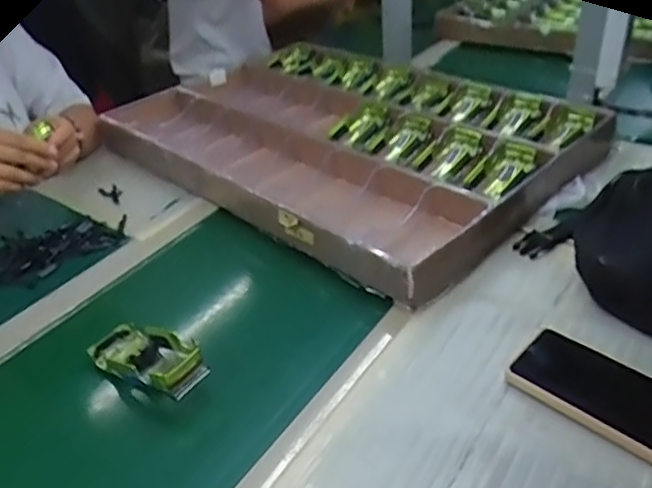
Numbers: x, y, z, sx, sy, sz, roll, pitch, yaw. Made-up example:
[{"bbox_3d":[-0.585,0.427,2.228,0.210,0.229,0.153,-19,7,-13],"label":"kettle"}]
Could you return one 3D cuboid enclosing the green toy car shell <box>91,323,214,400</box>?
[{"bbox_3d":[-0.171,0.113,0.588,0.136,0.038,0.057,9,36,42],"label":"green toy car shell"}]

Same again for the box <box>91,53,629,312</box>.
[{"bbox_3d":[0.015,-0.176,0.924,0.658,0.060,0.457,25,46,38],"label":"box"}]

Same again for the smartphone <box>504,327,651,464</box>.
[{"bbox_3d":[0.240,0.121,0.504,0.080,0.014,0.161,-32,42,-32],"label":"smartphone"}]

